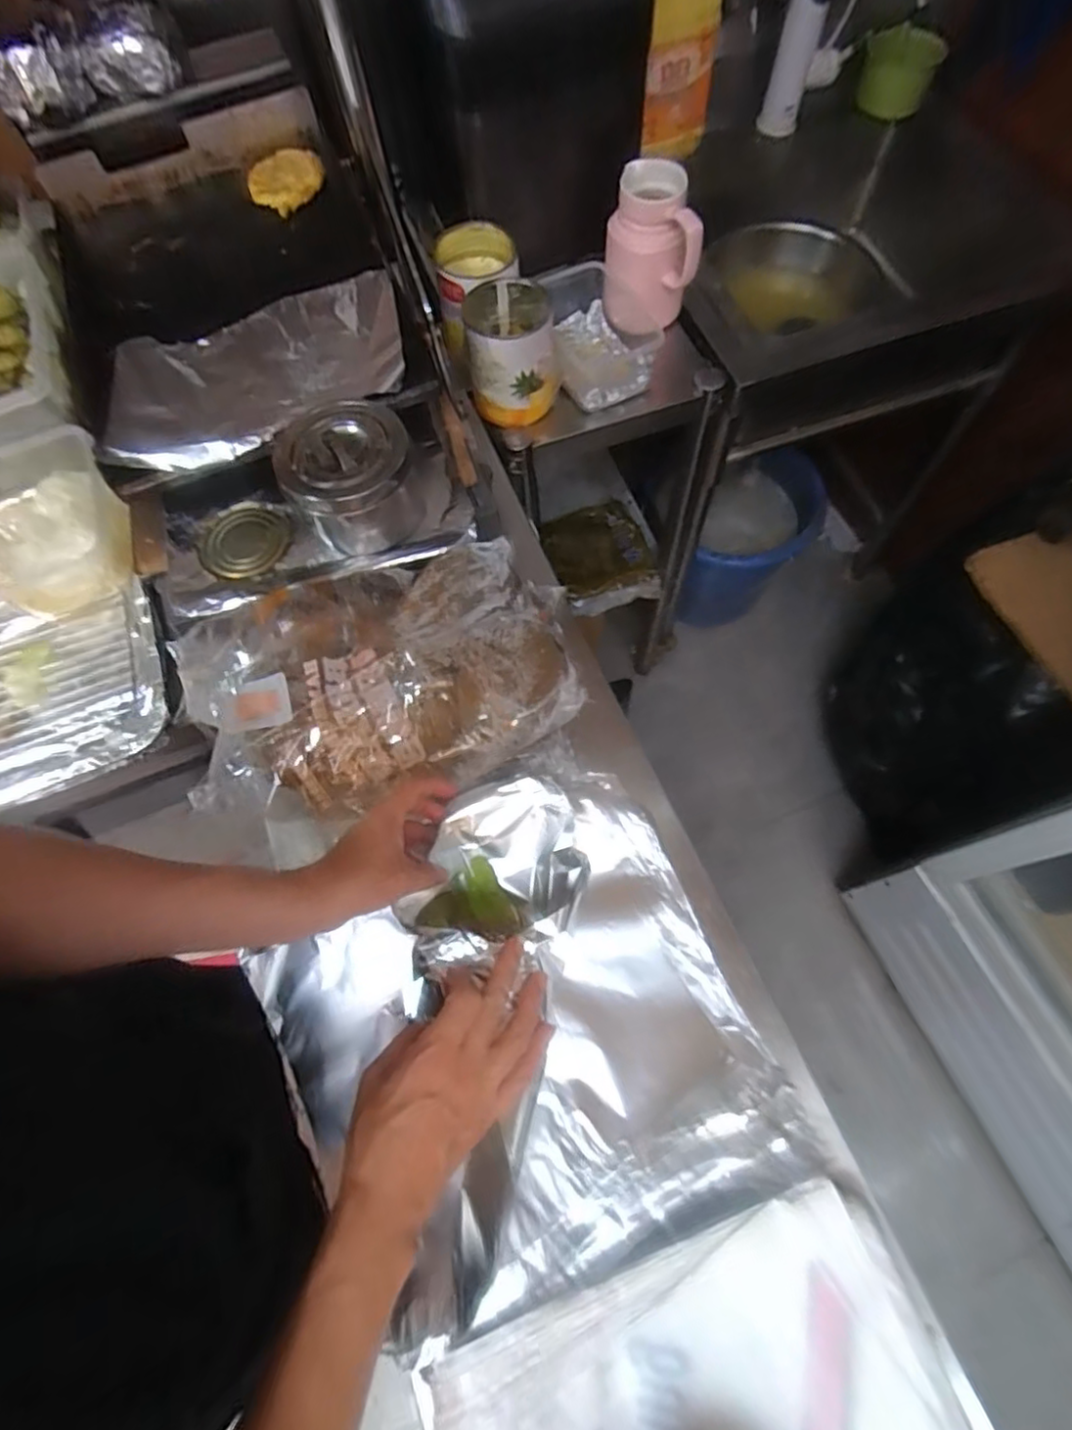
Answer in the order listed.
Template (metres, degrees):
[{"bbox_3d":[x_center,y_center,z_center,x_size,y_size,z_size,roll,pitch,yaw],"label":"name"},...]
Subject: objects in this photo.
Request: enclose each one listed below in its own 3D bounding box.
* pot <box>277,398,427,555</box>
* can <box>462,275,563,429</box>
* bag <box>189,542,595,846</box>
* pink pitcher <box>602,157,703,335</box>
[{"bbox_3d":[-0.176,-0.224,0.627,0.117,0.099,0.122,-10,67,-1],"label":"pot"},{"bbox_3d":[-0.030,-0.429,0.782,0.105,0.115,0.096,-12,67,-2],"label":"can"},{"bbox_3d":[-0.134,-0.033,0.574,0.316,0.120,0.205,-16,68,-4],"label":"bag"},{"bbox_3d":[0.142,-0.561,0.805,0.114,0.167,0.080,10,68,7],"label":"pink pitcher"}]

